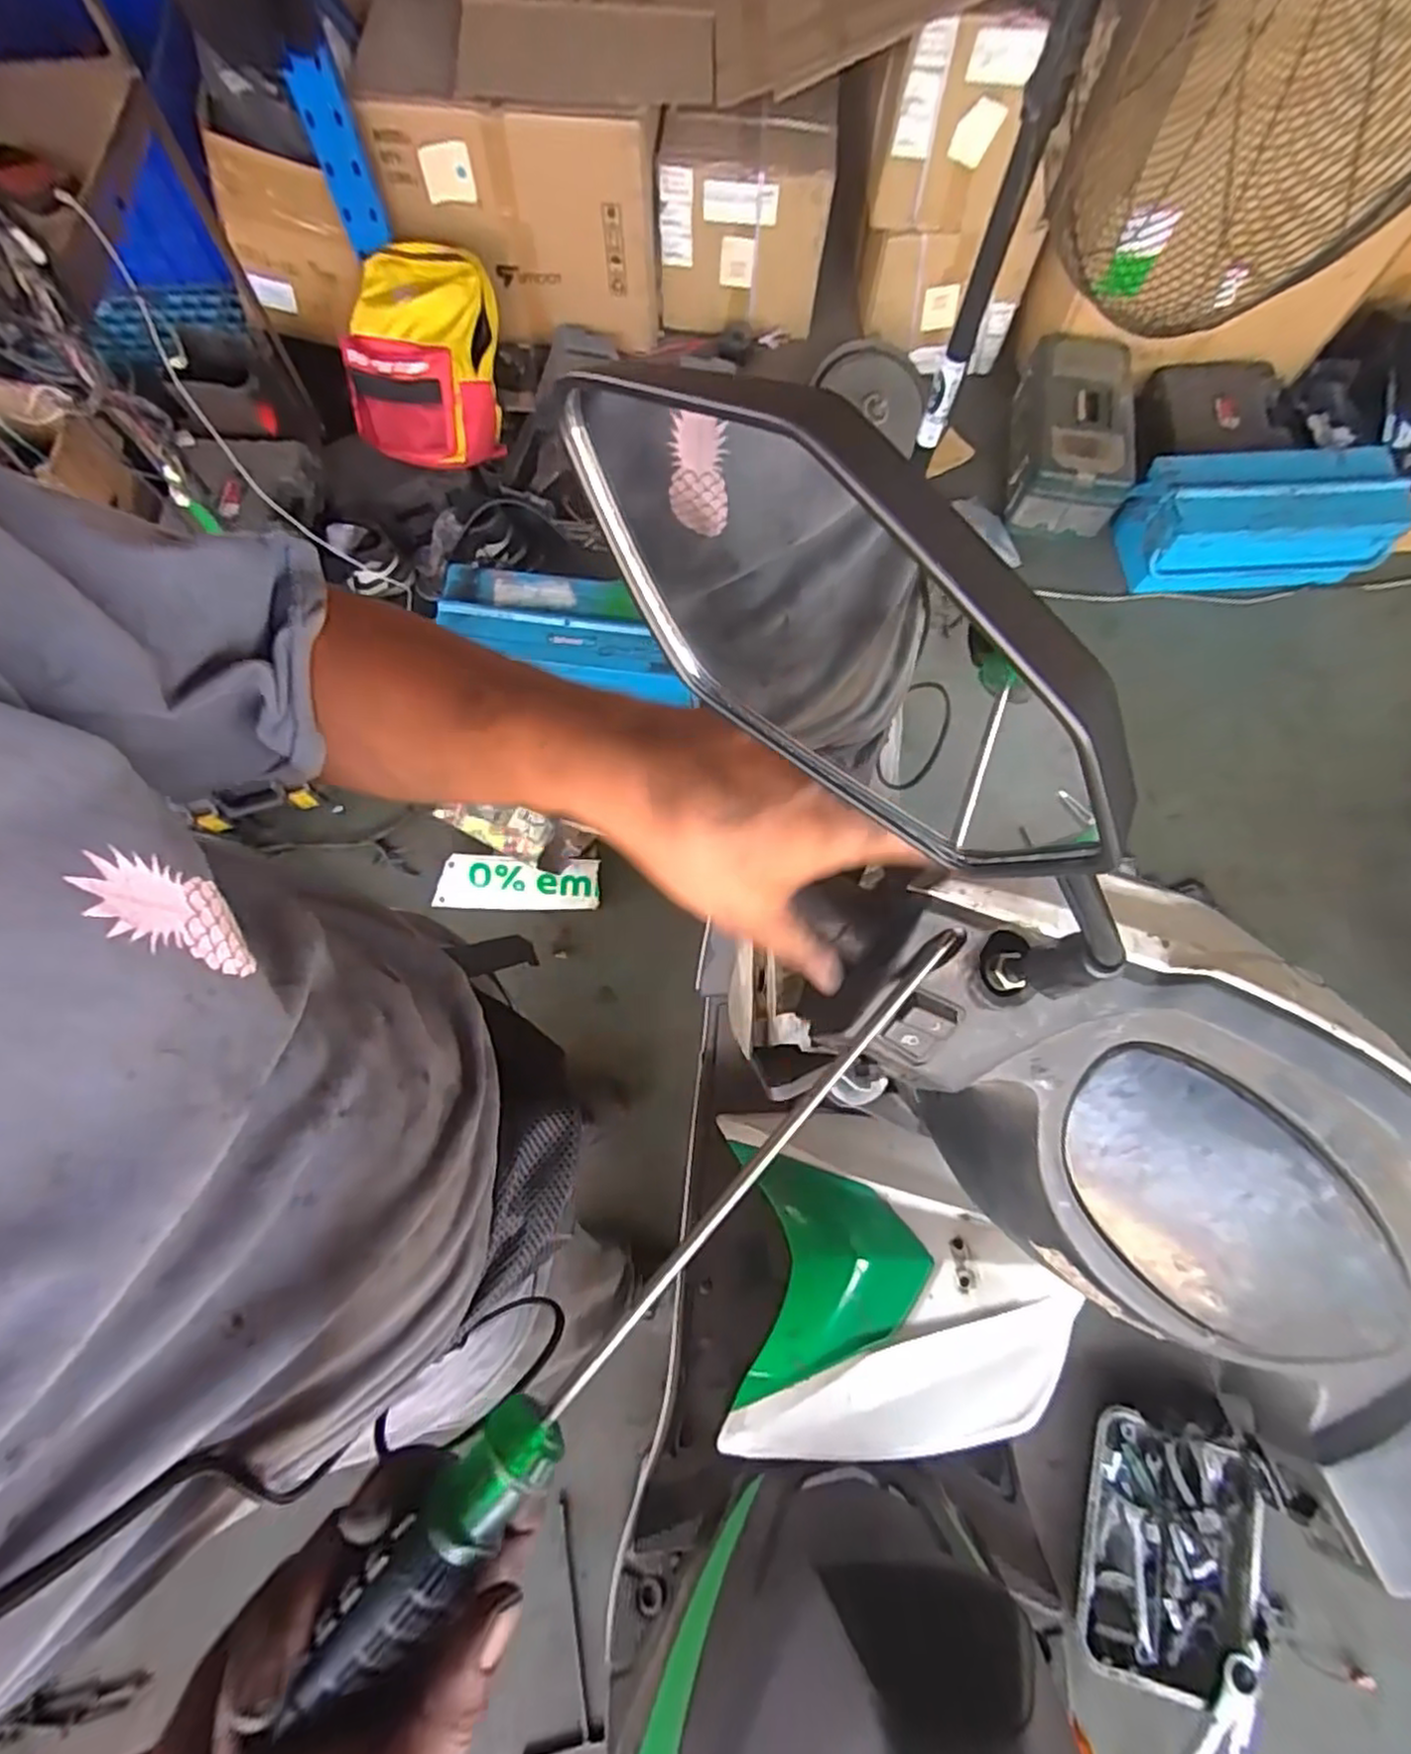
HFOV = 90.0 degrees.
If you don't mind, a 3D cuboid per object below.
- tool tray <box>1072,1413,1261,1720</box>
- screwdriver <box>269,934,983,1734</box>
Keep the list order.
[{"bbox_3d":[0.746,1.070,1.122,0.284,0.063,0.362,14,73,4],"label":"tool tray"},{"bbox_3d":[-0.012,0.141,0.264,0.026,0.035,0.324,43,76,10],"label":"screwdriver"}]

